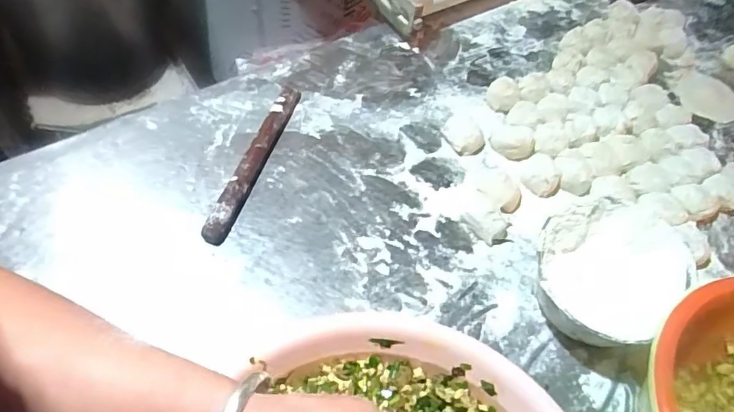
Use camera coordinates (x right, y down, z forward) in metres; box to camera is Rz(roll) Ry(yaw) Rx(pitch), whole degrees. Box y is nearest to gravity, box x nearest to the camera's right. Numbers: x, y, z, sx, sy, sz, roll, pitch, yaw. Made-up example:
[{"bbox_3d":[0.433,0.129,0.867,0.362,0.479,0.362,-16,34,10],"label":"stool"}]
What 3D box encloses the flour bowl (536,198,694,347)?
[{"bbox_3d":[0.246,0.078,0.563,0.162,0.091,0.135,-37,67,-25],"label":"flour bowl"}]

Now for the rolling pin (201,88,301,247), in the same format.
[{"bbox_3d":[-0.141,-0.061,0.661,0.023,0.026,0.255,17,57,6],"label":"rolling pin"}]

